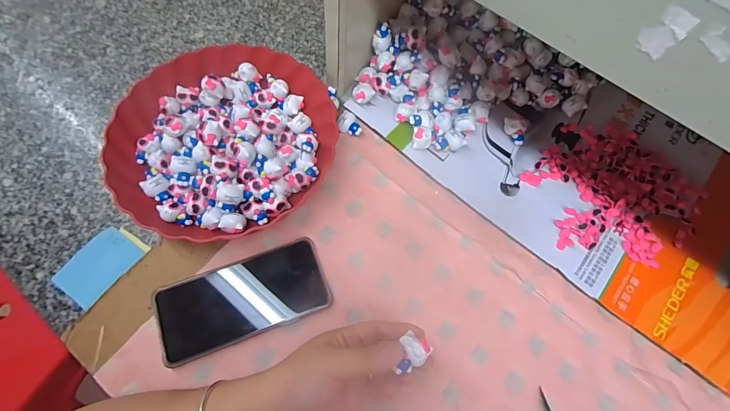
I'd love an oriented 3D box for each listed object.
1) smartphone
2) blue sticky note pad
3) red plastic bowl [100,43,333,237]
[{"bbox_3d":[-0.125,0.094,0.379,0.169,0.011,0.078,-20,72,-9],"label":"smartphone"},{"bbox_3d":[-0.281,0.061,0.388,0.058,0.004,0.081,33,72,10],"label":"blue sticky note pad"},{"bbox_3d":[-0.161,-0.079,0.423,0.231,0.053,0.237,1,70,-2],"label":"red plastic bowl"}]

